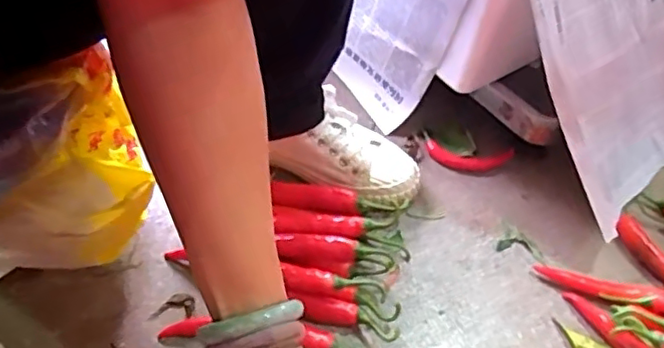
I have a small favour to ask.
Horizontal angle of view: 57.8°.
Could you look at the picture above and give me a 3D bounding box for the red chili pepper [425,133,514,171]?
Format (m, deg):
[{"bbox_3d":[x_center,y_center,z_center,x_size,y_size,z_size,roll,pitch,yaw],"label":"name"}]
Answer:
[{"bbox_3d":[0.147,-0.020,0.659,0.098,0.010,0.035,13,51,4],"label":"red chili pepper"}]

